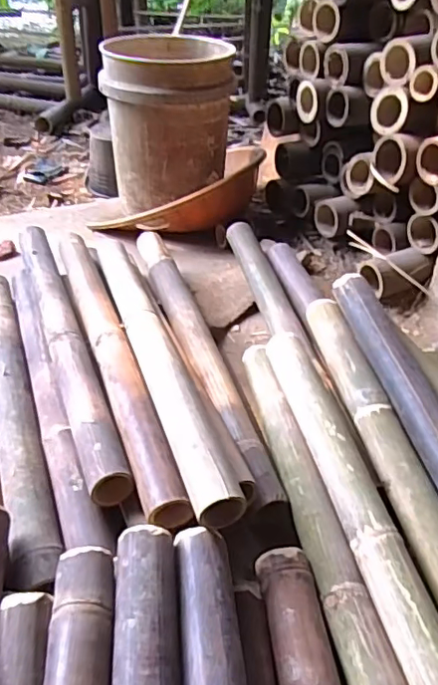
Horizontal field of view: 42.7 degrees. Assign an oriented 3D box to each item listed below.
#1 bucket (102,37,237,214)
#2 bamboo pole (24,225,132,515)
[{"bbox_3d":[-0.120,-0.532,1.335,0.285,0.339,0.272,-1,39,-4],"label":"bucket"},{"bbox_3d":[-0.247,-0.012,0.887,0.052,0.055,0.642,-13,42,-18],"label":"bamboo pole"}]

